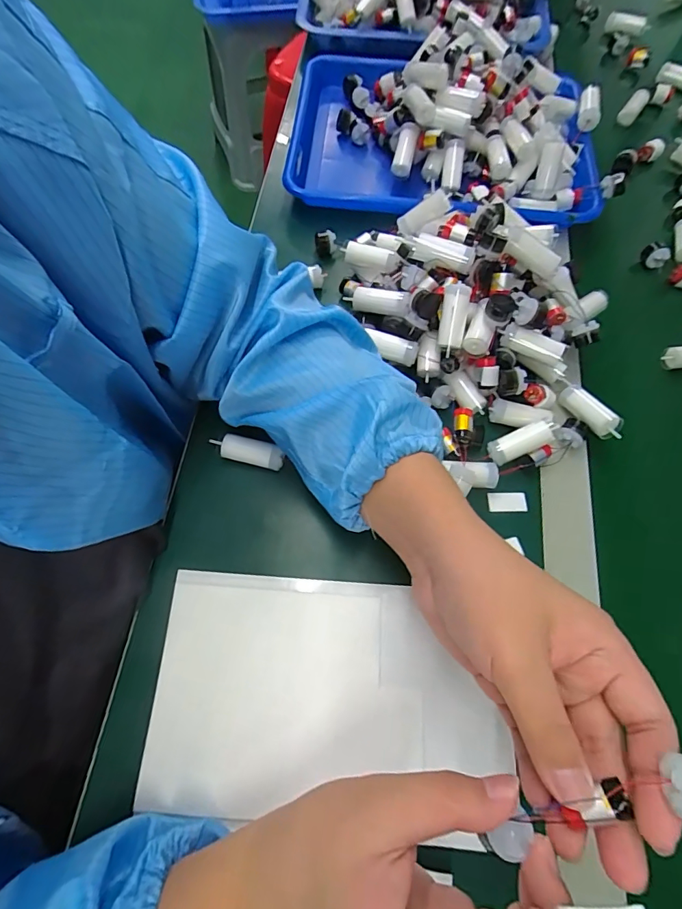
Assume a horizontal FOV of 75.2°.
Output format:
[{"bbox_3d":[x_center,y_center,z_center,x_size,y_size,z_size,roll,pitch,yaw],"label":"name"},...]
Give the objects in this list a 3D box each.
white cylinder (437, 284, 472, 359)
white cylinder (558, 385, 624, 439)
[{"bbox_3d":[0.090,-0.108,0.356,0.019,0.053,0.017,5,27,1],"label":"white cylinder"},{"bbox_3d":[0.206,-0.035,0.367,0.018,0.018,0.057,-26,52,-11],"label":"white cylinder"}]

